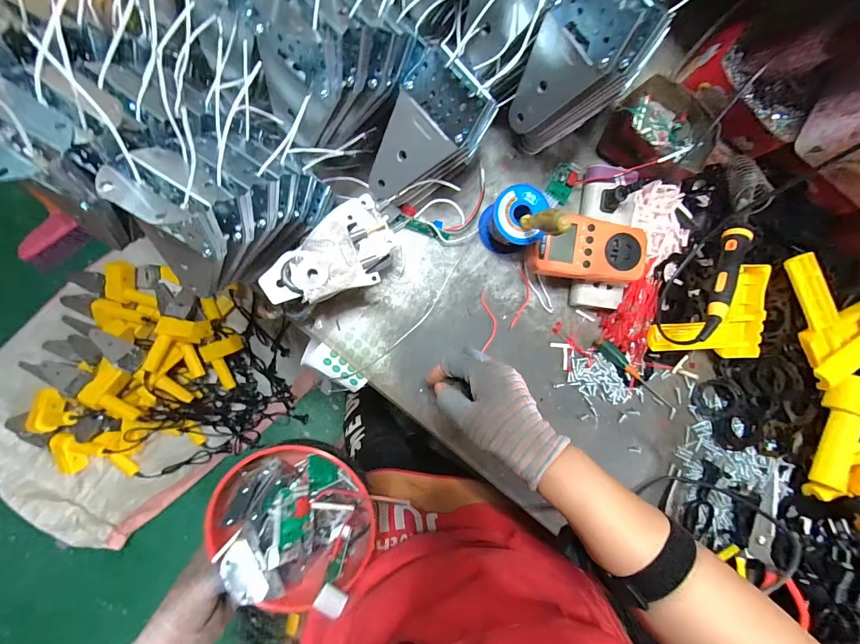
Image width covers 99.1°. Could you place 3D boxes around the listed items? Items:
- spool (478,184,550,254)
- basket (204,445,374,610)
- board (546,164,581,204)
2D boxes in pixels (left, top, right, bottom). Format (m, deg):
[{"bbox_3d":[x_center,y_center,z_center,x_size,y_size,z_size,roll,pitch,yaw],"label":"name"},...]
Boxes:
[{"bbox_3d":[0.092,-0.116,0.419,0.056,0.063,0.061,0,90,-8],"label":"spool"},{"bbox_3d":[-0.138,0.215,0.377,0.154,0.074,0.154,0,90,-8],"label":"basket"},{"bbox_3d":[0.165,-0.171,0.451,0.030,0.016,0.047,24,87,-7],"label":"board"}]

